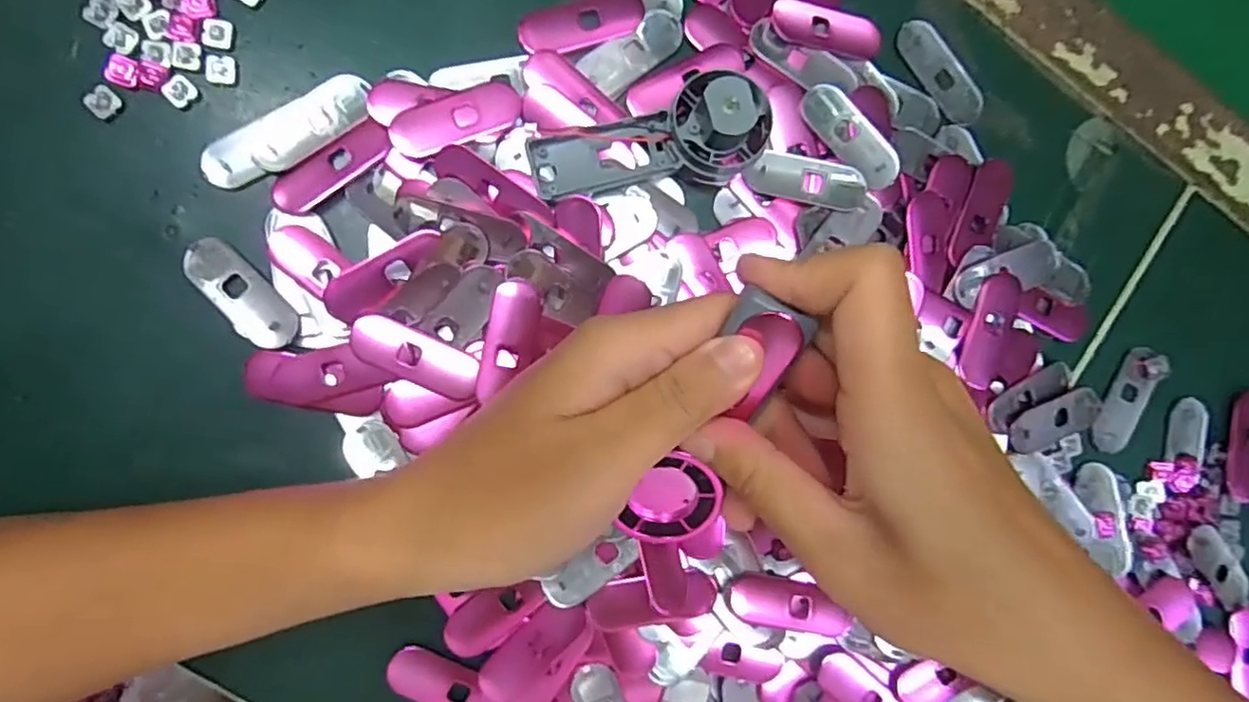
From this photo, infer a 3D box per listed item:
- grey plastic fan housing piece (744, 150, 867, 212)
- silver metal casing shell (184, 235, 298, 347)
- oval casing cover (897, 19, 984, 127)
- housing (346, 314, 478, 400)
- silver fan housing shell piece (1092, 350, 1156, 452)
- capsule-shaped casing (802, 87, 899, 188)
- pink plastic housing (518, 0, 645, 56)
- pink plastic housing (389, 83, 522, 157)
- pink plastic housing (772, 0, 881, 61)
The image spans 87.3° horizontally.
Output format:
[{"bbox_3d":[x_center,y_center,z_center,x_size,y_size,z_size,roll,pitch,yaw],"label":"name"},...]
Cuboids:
[{"bbox_3d":[0.074,-0.070,0.266,0.047,0.007,0.019,14,88,-7],"label":"grey plastic fan housing piece"},{"bbox_3d":[-0.142,-0.021,0.240,0.049,0.005,0.019,44,85,-5],"label":"silver metal casing shell"},{"bbox_3d":[0.136,-0.119,0.280,0.020,0.004,0.049,-37,94,-6],"label":"oval casing cover"},{"bbox_3d":[-0.077,0.002,0.244,0.047,0.007,0.018,24,87,-6],"label":"housing"},{"bbox_3d":[0.225,0.022,0.293,0.017,0.004,0.050,28,87,-6],"label":"silver fan housing shell piece"},{"bbox_3d":[0.092,-0.087,0.268,0.018,0.007,0.049,-41,95,-5],"label":"capsule-shaped casing"},{"bbox_3d":[-0.017,-0.130,0.258,0.049,0.004,0.020,-23,93,-6],"label":"pink plastic housing"},{"bbox_3d":[-0.064,-0.089,0.250,0.050,0.004,0.018,-23,93,-6],"label":"pink plastic housing"},{"bbox_3d":[0.084,-0.133,0.270,0.048,0.004,0.019,9,89,-7],"label":"pink plastic housing"}]

